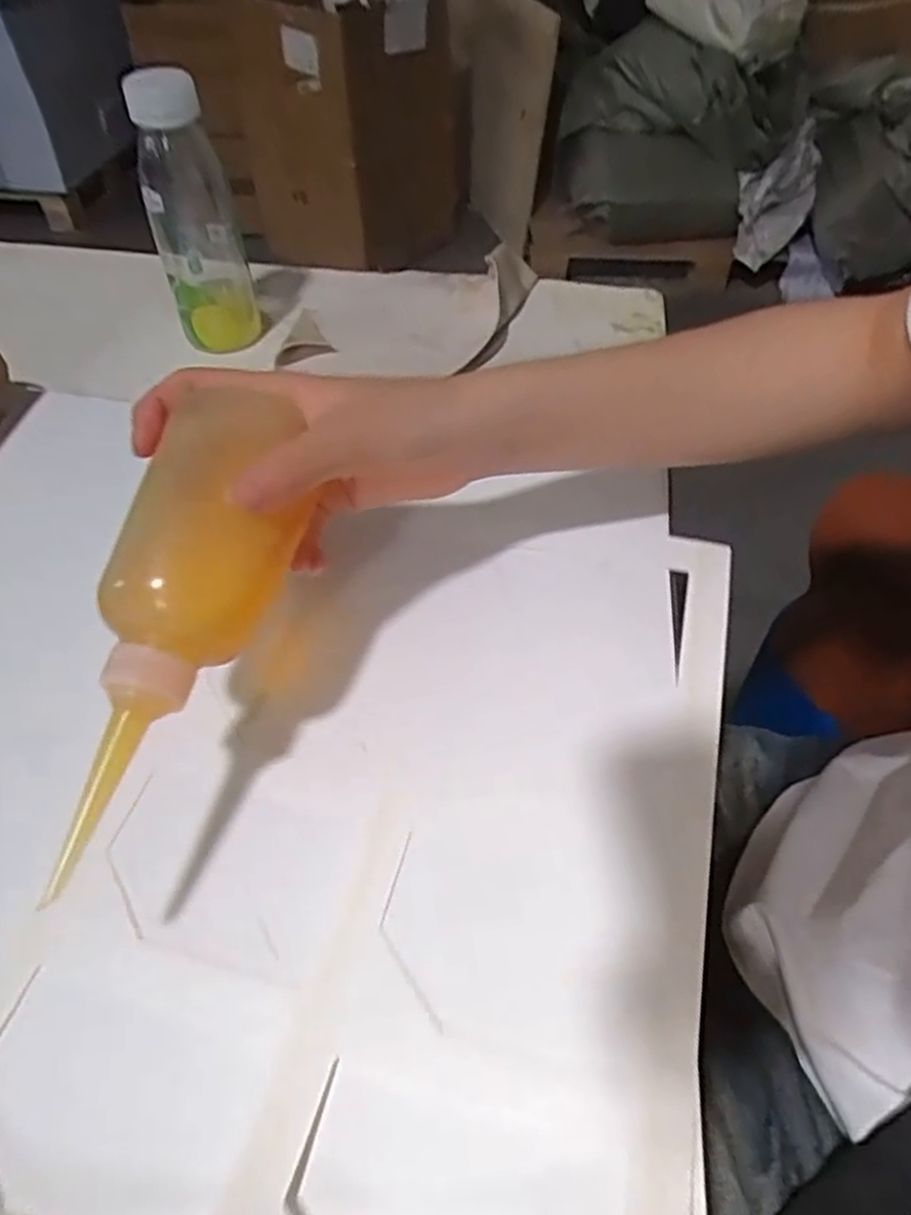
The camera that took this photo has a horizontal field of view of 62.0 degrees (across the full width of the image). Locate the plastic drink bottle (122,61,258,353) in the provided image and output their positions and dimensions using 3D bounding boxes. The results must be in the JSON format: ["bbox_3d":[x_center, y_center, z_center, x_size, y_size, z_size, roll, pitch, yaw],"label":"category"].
[{"bbox_3d":[-0.171,-0.257,0.497,0.056,0.159,0.063,-13,51,-12],"label":"plastic drink bottle"}]

